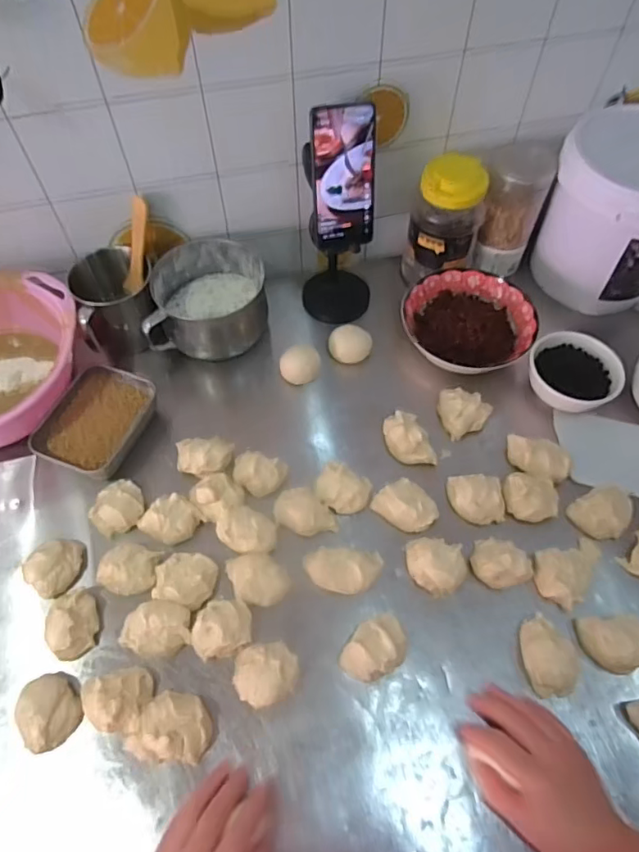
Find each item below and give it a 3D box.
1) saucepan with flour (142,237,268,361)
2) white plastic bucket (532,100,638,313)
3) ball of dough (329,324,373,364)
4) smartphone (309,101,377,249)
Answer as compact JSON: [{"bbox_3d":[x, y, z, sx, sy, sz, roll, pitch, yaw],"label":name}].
[{"bbox_3d":[-0.145,-0.166,0.722,0.146,0.087,0.148,-3,58,-2],"label":"saucepan with flour"},{"bbox_3d":[0.415,-0.289,0.736,0.182,0.215,0.188,-30,63,-17],"label":"white plastic bucket"},{"bbox_3d":[0.042,-0.107,0.738,0.056,0.040,0.046,5,58,3],"label":"ball of dough"},{"bbox_3d":[0.031,-0.296,0.651,0.076,0.161,0.008,-12,43,-9],"label":"smartphone"}]

